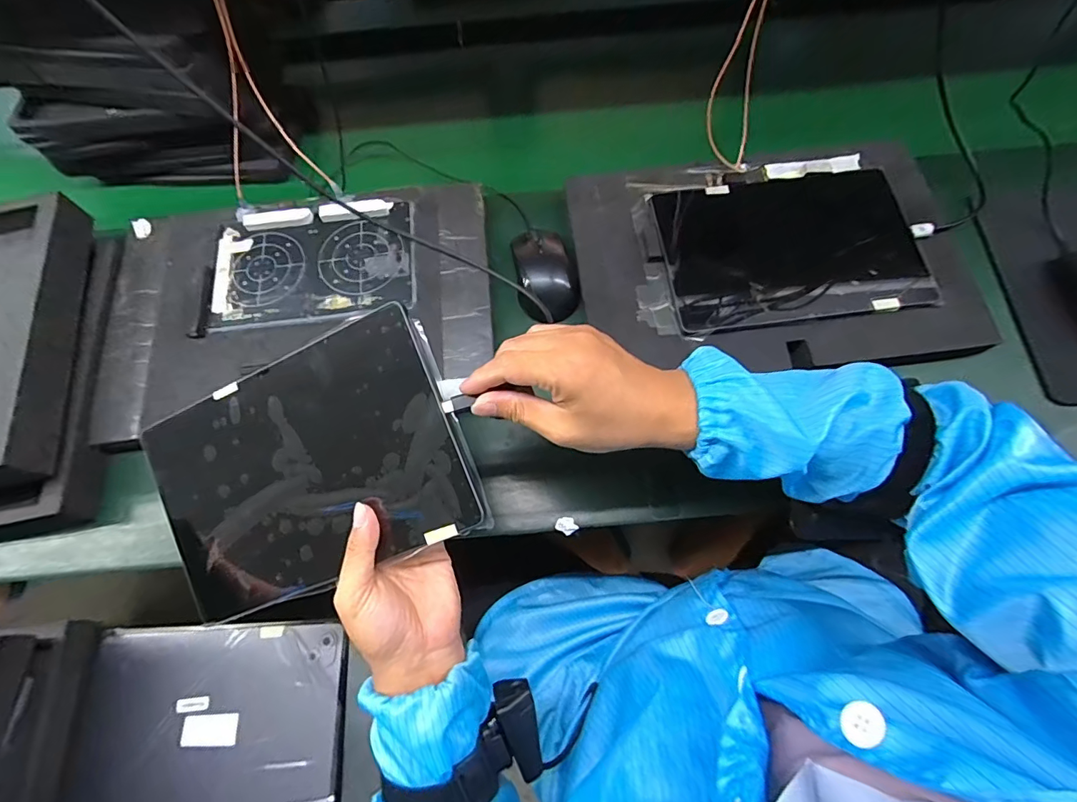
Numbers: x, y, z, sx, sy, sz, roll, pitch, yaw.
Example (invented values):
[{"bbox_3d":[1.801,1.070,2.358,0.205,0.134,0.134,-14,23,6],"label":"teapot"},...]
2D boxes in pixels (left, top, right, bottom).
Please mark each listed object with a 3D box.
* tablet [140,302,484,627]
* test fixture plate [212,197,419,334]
[{"bbox_3d":[-0.178,0.053,0.351,0.244,0.008,0.165,-23,86,12],"label":"tablet"},{"bbox_3d":[-0.235,-0.147,0.495,0.206,0.012,0.131,-6,69,0],"label":"test fixture plate"}]

